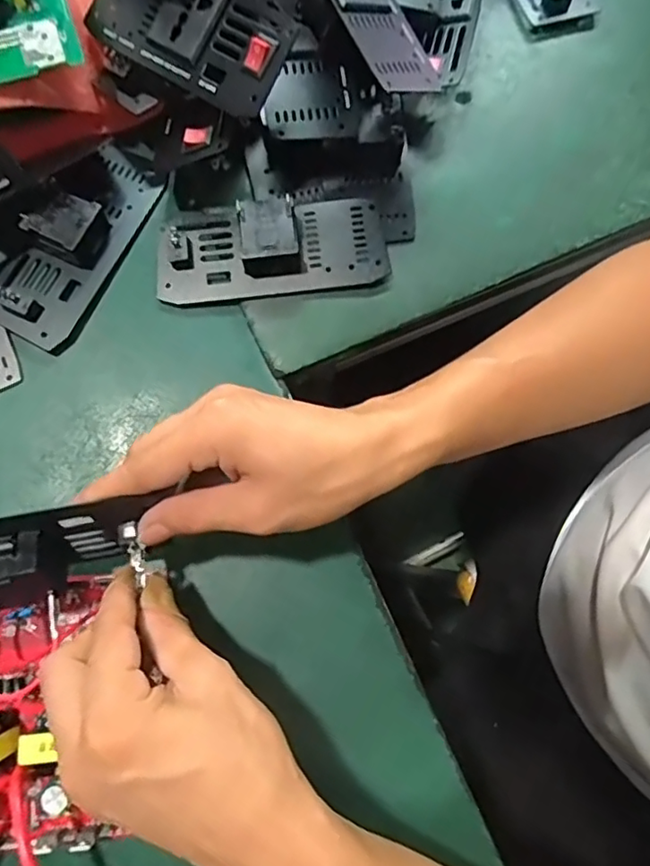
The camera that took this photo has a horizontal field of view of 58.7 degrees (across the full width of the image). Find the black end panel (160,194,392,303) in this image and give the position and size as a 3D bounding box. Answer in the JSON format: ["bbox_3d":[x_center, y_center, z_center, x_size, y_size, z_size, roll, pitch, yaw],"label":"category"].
[{"bbox_3d":[-0.033,-0.119,0.354,0.139,0.026,0.063,-5,77,-2],"label":"black end panel"}]

